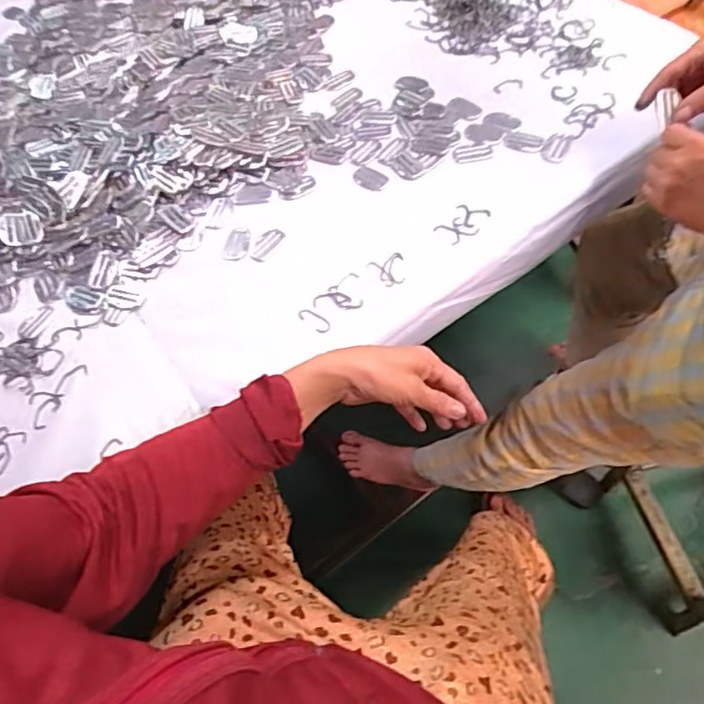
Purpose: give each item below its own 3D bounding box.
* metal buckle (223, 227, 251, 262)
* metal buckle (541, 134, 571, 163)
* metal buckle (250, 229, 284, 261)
[{"bbox_3d":[-0.132,-0.124,0.677,0.030,0.006,0.047,0,60,9],"label":"metal buckle"},{"bbox_3d":[0.242,-0.241,0.699,0.030,0.005,0.041,26,67,22],"label":"metal buckle"},{"bbox_3d":[-0.097,-0.122,0.669,0.022,0.005,0.045,29,68,23],"label":"metal buckle"}]

